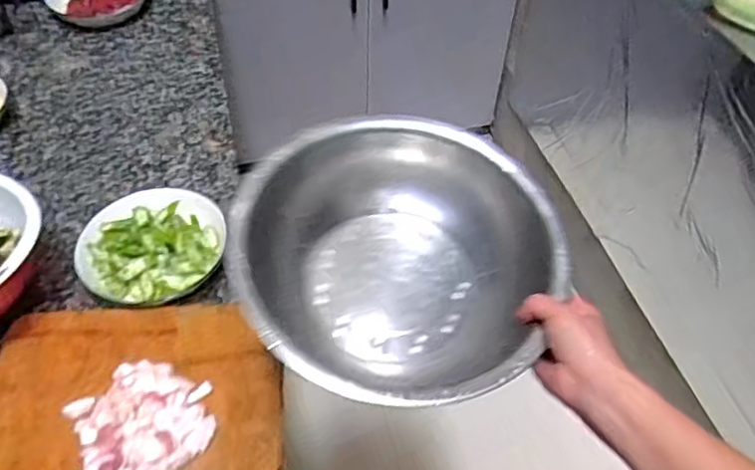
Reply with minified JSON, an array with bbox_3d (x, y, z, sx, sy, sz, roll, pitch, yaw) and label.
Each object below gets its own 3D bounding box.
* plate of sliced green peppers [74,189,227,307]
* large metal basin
[{"bbox_3d":[-0.272,0.003,0.741,0.166,0.047,0.171,1,49,-1],"label":"plate of sliced green peppers"},{"bbox_3d":[0.018,0.029,0.545,0.266,0.115,0.252,1,49,-1],"label":"large metal basin"}]

